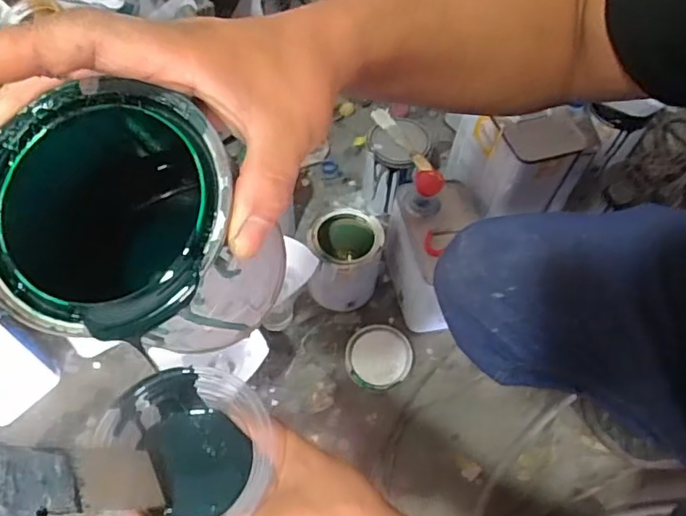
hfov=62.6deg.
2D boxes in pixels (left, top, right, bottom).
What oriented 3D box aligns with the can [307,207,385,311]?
[{"bbox_3d":[0.004,-0.005,0.850,0.106,0.116,0.123,0,58,1],"label":"can"}]

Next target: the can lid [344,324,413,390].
[{"bbox_3d":[0.053,0.143,0.828,0.091,0.015,0.100,-1,58,1],"label":"can lid"}]

